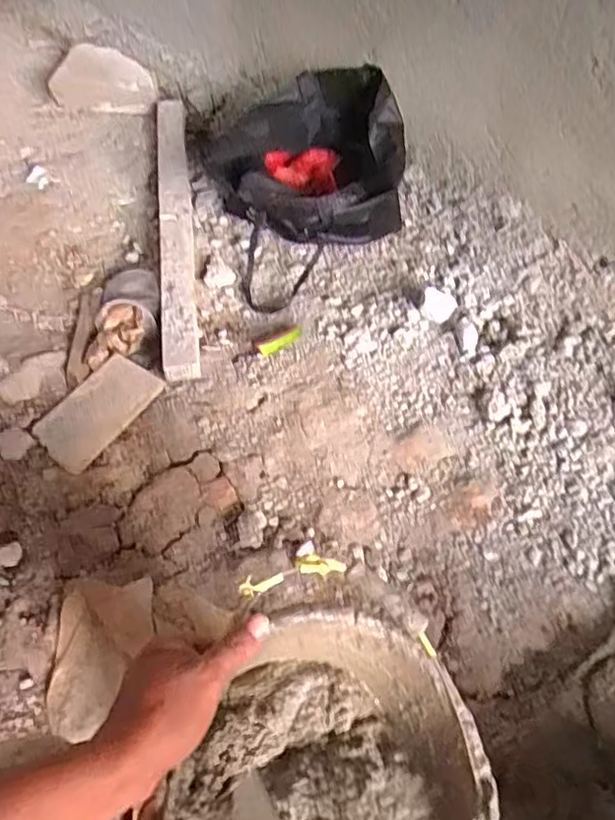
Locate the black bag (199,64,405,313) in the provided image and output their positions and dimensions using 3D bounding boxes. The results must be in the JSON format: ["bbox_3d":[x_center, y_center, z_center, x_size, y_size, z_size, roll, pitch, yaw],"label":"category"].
[{"bbox_3d":[0.017,-0.424,1.171,0.381,0.252,0.272,-27,56,-26],"label":"black bag"}]

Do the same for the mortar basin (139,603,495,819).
[{"bbox_3d":[0.009,0.283,0.468,0.251,0.129,0.233,-2,48,2],"label":"mortar basin"}]

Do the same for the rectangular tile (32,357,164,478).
[{"bbox_3d":[-0.307,-0.001,0.946,0.099,0.010,0.192,35,60,7],"label":"rectangular tile"}]

